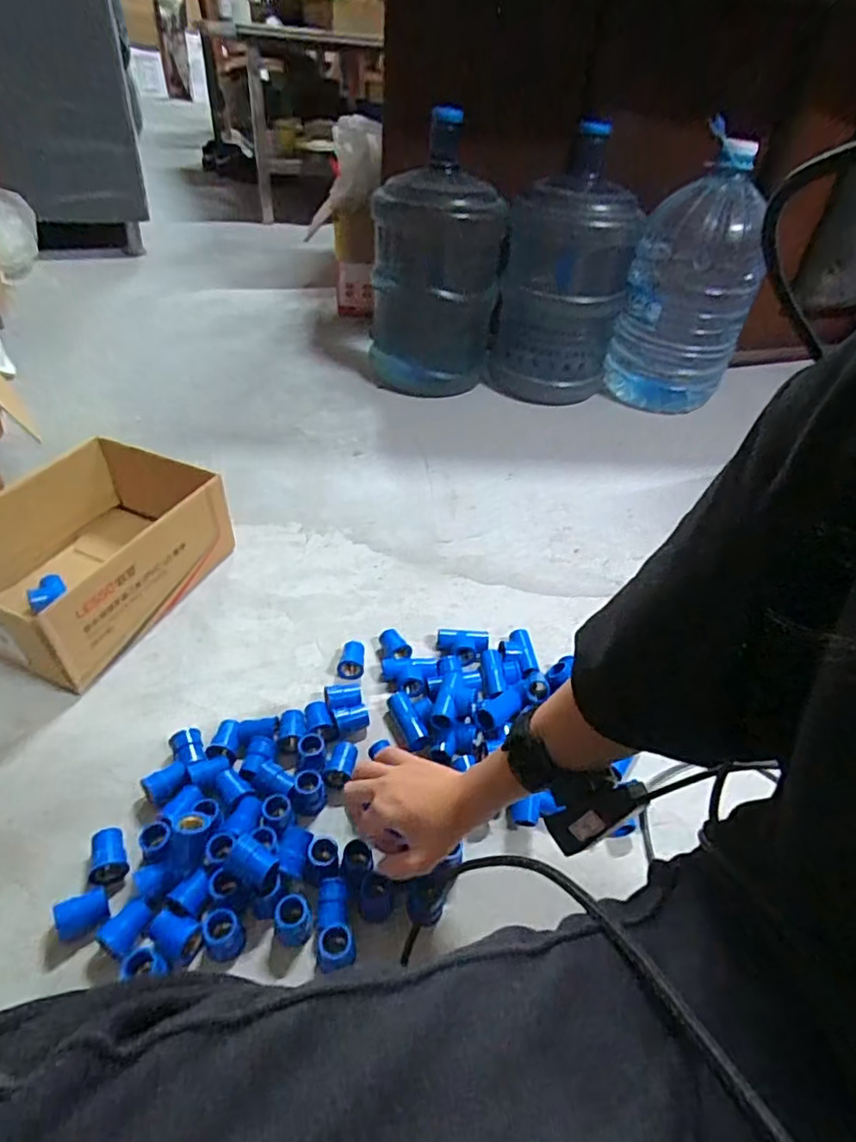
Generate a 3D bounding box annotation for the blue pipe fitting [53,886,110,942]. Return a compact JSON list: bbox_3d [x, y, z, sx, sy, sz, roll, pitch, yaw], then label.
[{"bbox_3d":[-0.285,0.287,0.506,0.040,0.026,0.029,-14,44,-23],"label":"blue pipe fitting"}]

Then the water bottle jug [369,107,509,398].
[{"bbox_3d":[0.016,-0.593,1.230,0.251,0.453,0.283,3,40,-4],"label":"water bottle jug"}]

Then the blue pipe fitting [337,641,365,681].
[{"bbox_3d":[-0.091,0.108,0.723,0.030,0.036,0.034,3,40,-4],"label":"blue pipe fitting"}]

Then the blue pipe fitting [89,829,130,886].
[{"bbox_3d":[-0.282,0.252,0.539,0.029,0.031,0.041,-8,41,-16],"label":"blue pipe fitting"}]

